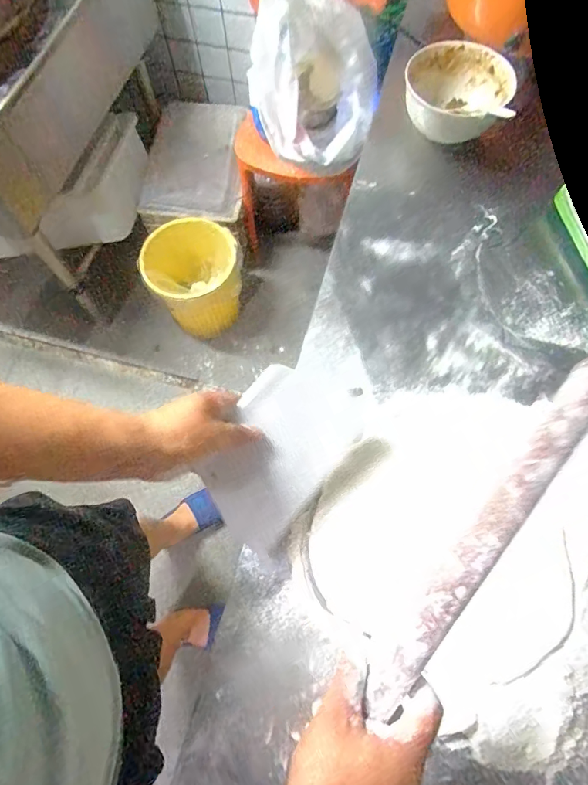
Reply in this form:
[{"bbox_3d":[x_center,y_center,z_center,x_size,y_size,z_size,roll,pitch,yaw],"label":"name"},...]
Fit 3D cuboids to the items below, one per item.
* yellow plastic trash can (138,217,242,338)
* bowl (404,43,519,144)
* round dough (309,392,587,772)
[{"bbox_3d":[-0.289,-0.332,1.377,0.272,0.308,0.241,-27,74,-9],"label":"yellow plastic trash can"},{"bbox_3d":[0.246,-0.454,0.682,0.148,0.073,0.166,27,73,10],"label":"bowl"},{"bbox_3d":[0.217,0.166,0.492,0.335,0.023,0.352,0,70,1],"label":"round dough"}]

